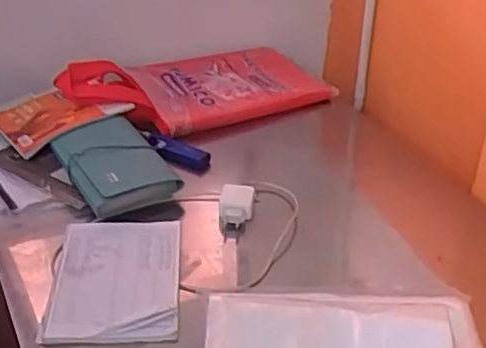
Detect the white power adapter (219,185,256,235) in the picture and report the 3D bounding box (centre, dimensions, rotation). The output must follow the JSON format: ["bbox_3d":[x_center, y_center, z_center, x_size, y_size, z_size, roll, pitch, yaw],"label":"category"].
[{"bbox_3d":[-0.009,0.052,0.966,0.050,0.038,0.080,2,35,2],"label":"white power adapter"}]

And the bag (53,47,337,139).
[{"bbox_3d":[-0.098,-0.180,1.242,0.471,0.093,0.252,-12,37,-18],"label":"bag"}]

